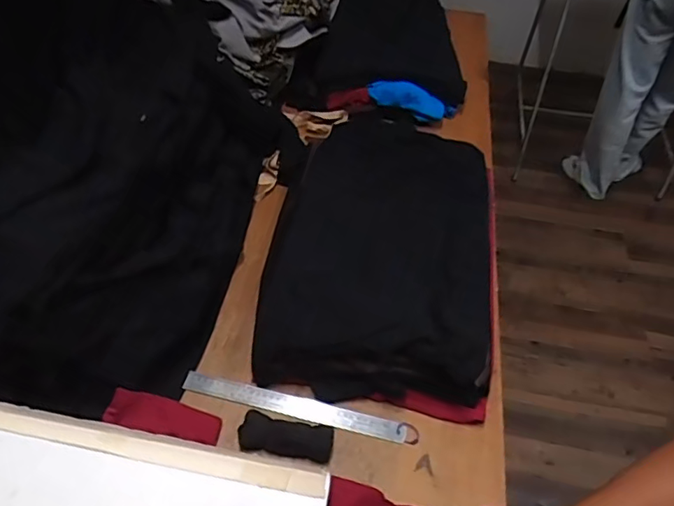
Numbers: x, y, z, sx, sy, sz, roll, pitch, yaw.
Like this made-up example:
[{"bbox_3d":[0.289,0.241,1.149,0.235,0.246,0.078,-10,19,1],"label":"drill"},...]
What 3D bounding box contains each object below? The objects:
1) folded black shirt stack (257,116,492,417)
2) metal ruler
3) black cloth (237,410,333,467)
[{"bbox_3d":[0.084,-0.028,0.930,0.379,0.111,0.589,8,50,2],"label":"folded black shirt stack"},{"bbox_3d":[-0.063,0.222,0.773,0.324,0.005,0.033,12,49,5],"label":"metal ruler"},{"bbox_3d":[-0.070,0.253,0.737,0.125,0.014,0.051,9,50,3],"label":"black cloth"}]

